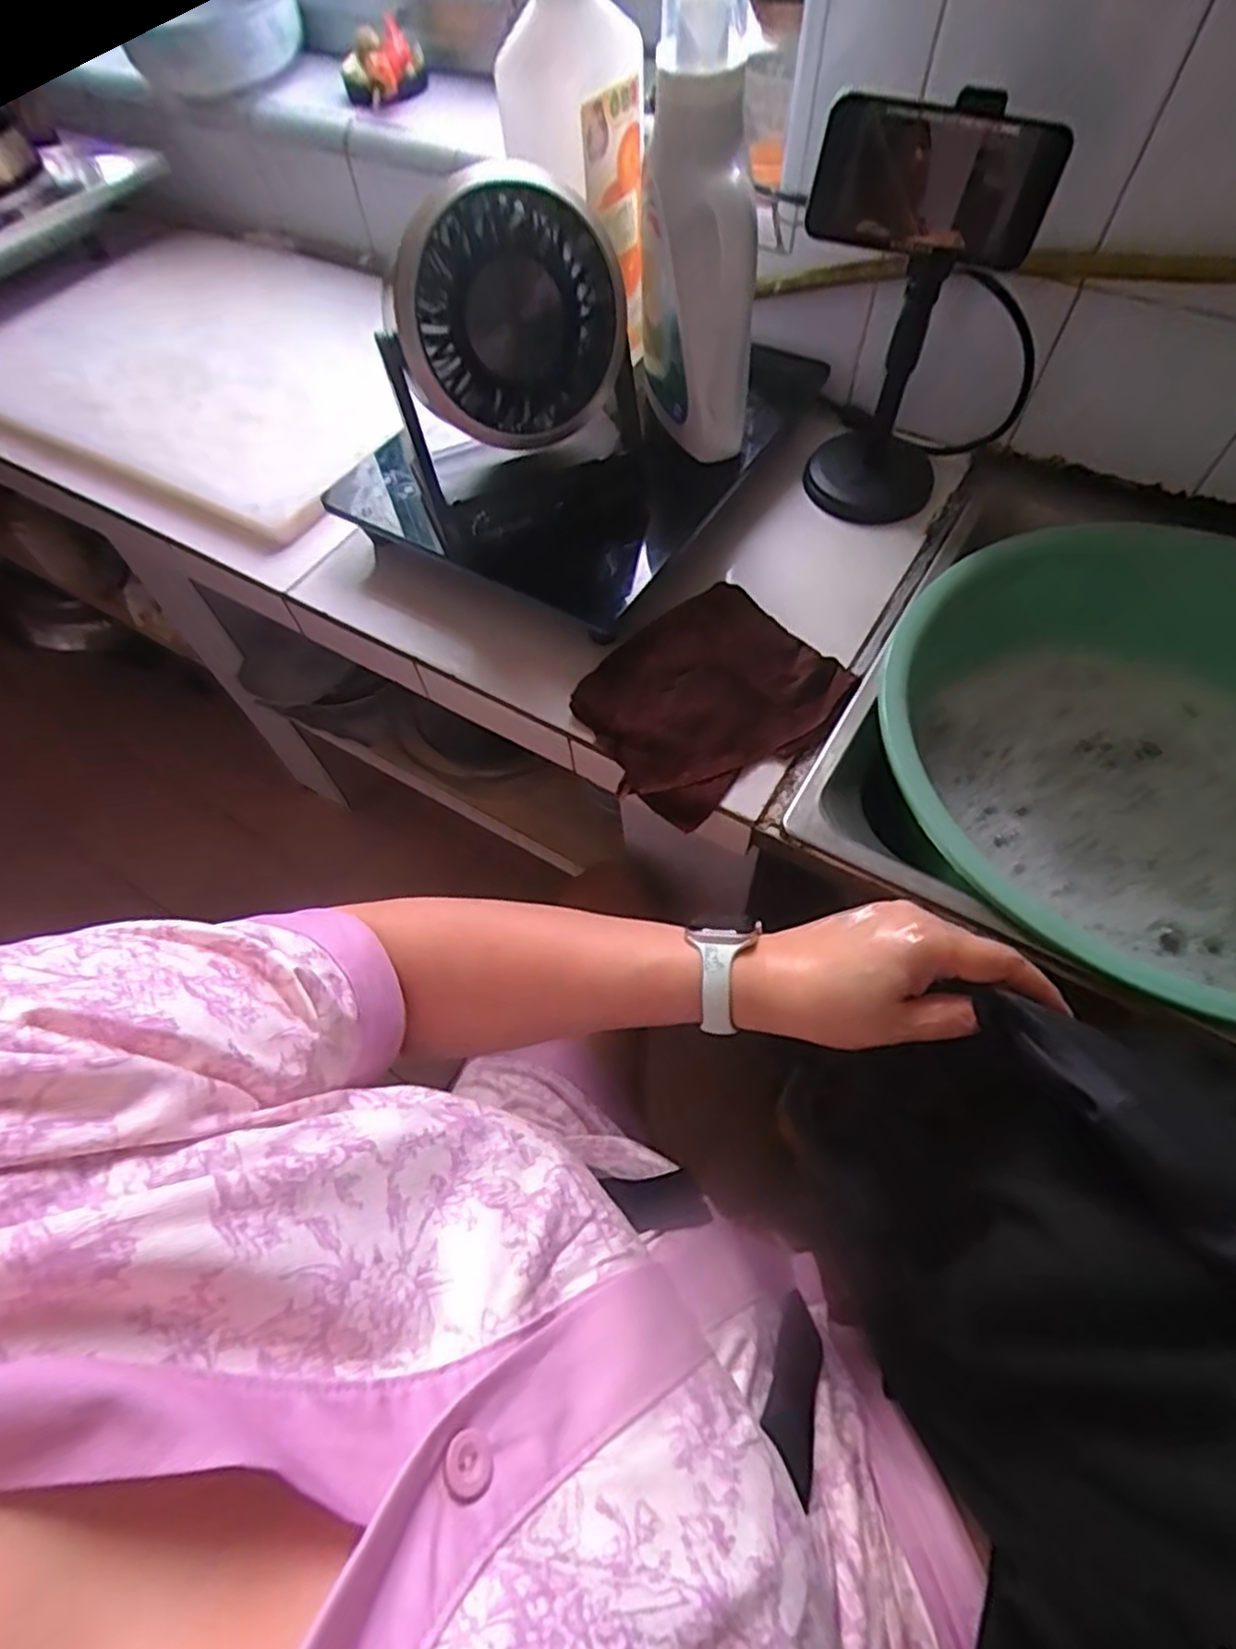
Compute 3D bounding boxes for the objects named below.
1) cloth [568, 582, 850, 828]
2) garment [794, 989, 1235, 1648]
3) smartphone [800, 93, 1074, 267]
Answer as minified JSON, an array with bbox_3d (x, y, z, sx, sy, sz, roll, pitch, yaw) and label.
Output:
[{"bbox_3d":[0.064,-0.096,0.521,0.172,0.023,0.143,-37,63,-17],"label":"cloth"},{"bbox_3d":[0.236,0.233,0.298,0.199,0.233,0.318,-13,59,-4],"label":"garment"},{"bbox_3d":[0.194,-0.394,0.442,0.142,0.067,0.011,14,49,5],"label":"smartphone"}]

